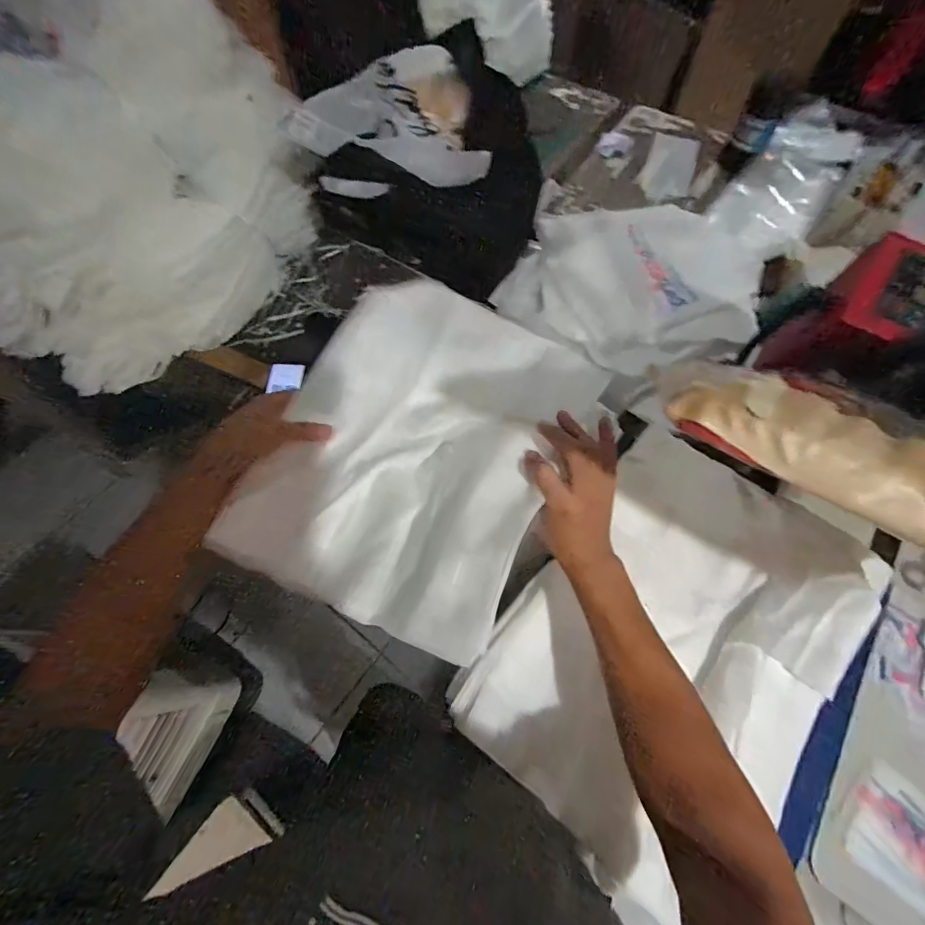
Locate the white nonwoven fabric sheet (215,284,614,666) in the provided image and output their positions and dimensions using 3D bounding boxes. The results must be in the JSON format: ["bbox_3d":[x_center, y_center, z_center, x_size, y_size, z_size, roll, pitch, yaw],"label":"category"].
[{"bbox_3d":[-0.047,-0.051,0.456,0.311,0.112,0.406,21,68,9],"label":"white nonwoven fabric sheet"}]

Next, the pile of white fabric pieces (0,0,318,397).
[{"bbox_3d":[-0.560,-0.462,0.723,0.349,0.407,0.591,18,68,8],"label":"pile of white fabric pieces"}]

